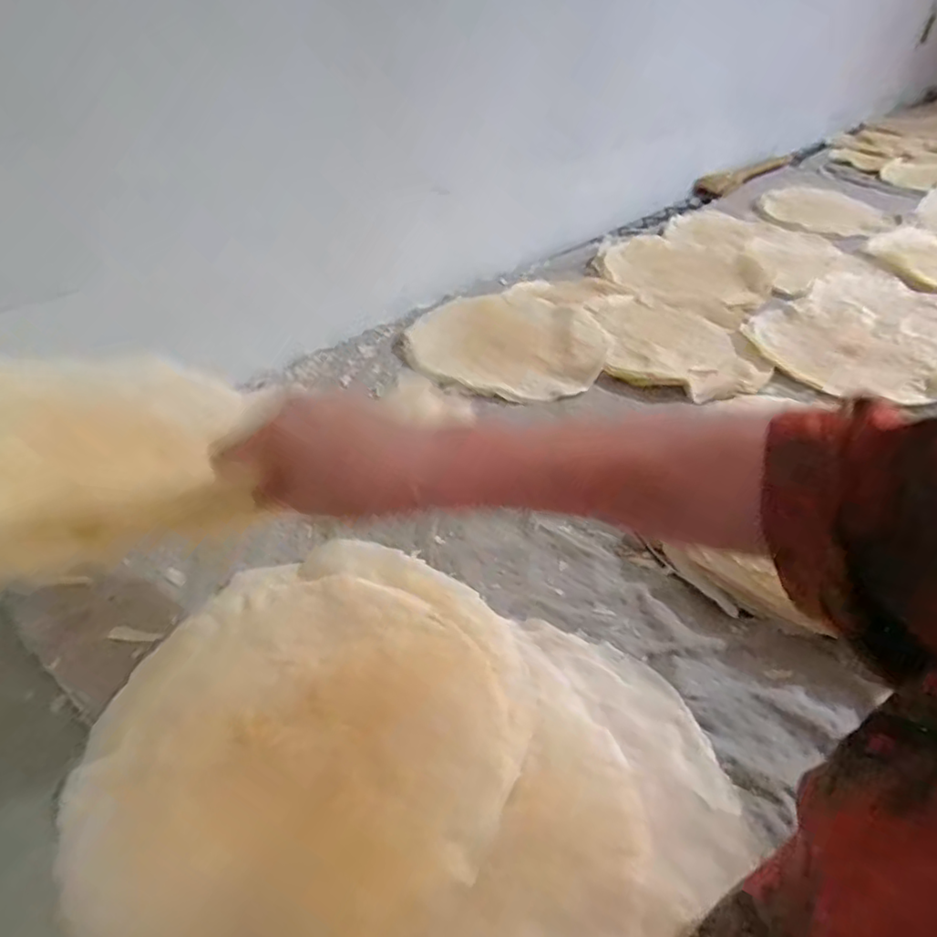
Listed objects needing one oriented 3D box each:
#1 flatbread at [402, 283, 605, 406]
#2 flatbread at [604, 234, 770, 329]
[{"bbox_3d":[0.075,-0.257,1.227,0.379,0.032,0.389,2,47,-2],"label":"flatbread"},{"bbox_3d":[0.512,-0.468,1.503,0.370,0.037,0.370,27,45,25],"label":"flatbread"}]

